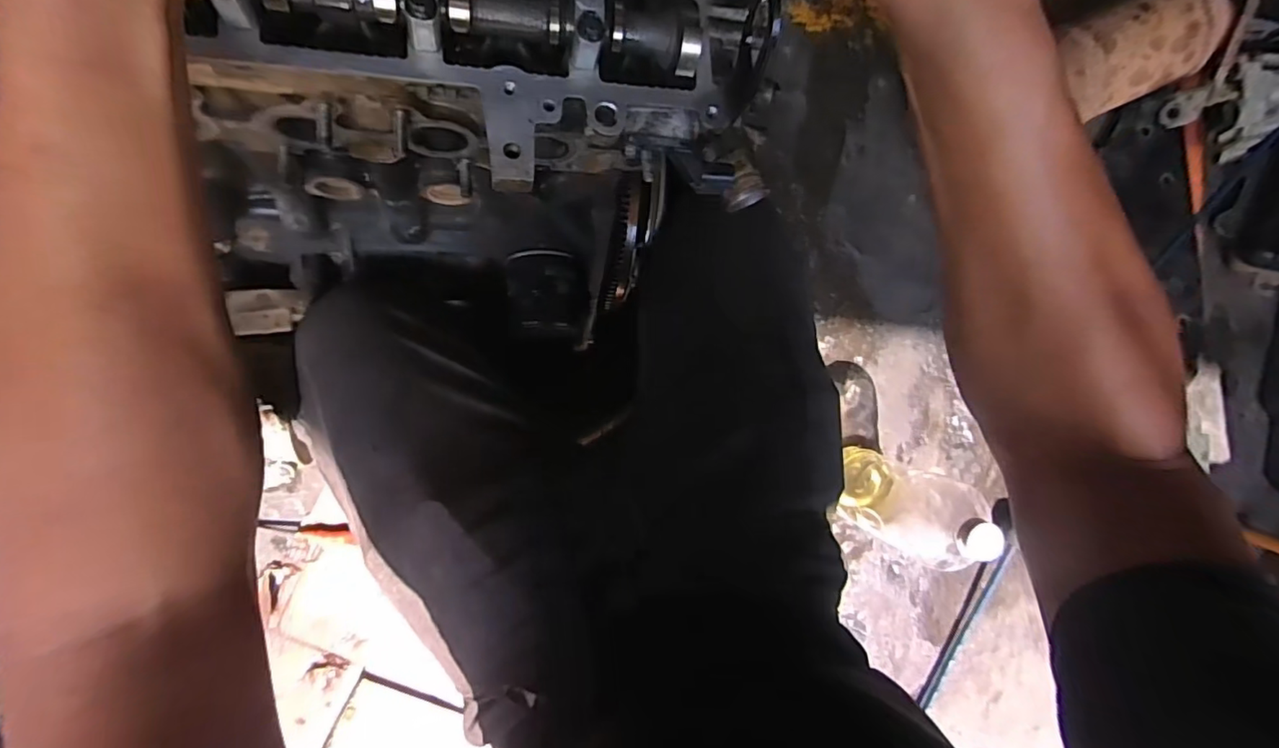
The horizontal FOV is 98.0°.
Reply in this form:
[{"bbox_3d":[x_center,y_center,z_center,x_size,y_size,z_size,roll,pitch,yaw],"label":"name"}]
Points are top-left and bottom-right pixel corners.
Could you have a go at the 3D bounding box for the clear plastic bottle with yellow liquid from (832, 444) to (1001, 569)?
[{"bbox_3d":[0.366,0.180,0.747,0.112,0.244,0.106,22,90,-9],"label":"clear plastic bottle with yellow liquid"}]

